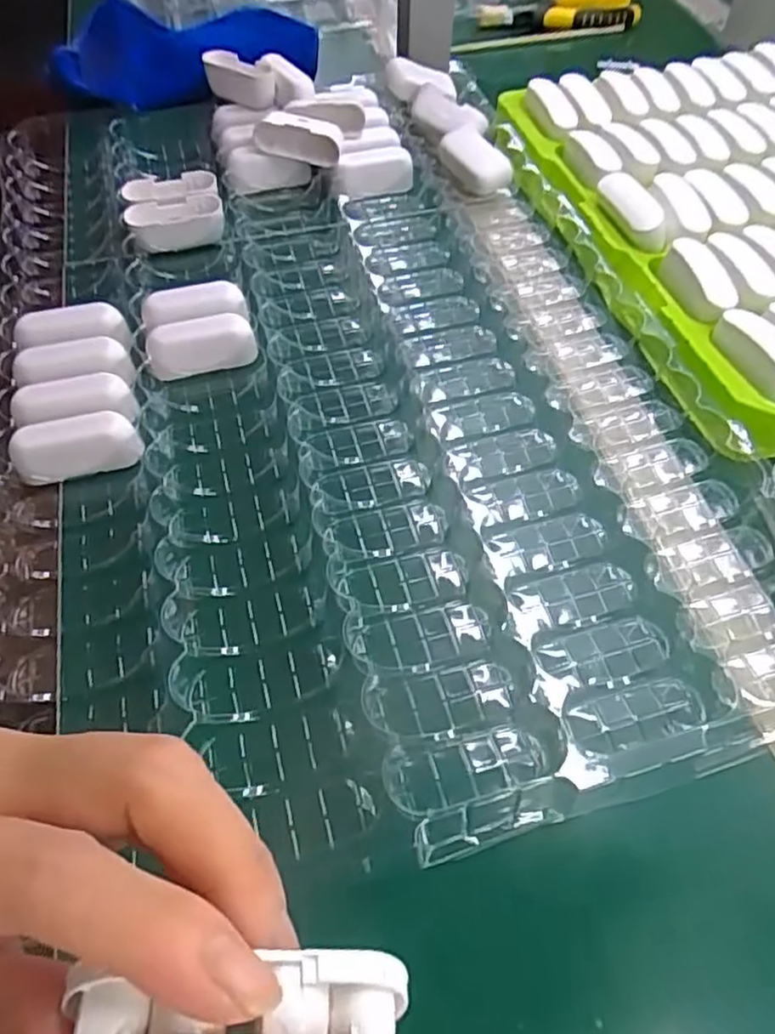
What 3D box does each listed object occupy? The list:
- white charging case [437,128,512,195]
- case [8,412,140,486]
[{"bbox_3d":[0.067,-0.276,0.518,0.031,0.021,0.057,-27,61,-17],"label":"white charging case"},{"bbox_3d":[-0.166,-0.036,0.359,0.063,0.034,0.021,-14,57,-9],"label":"case"}]

